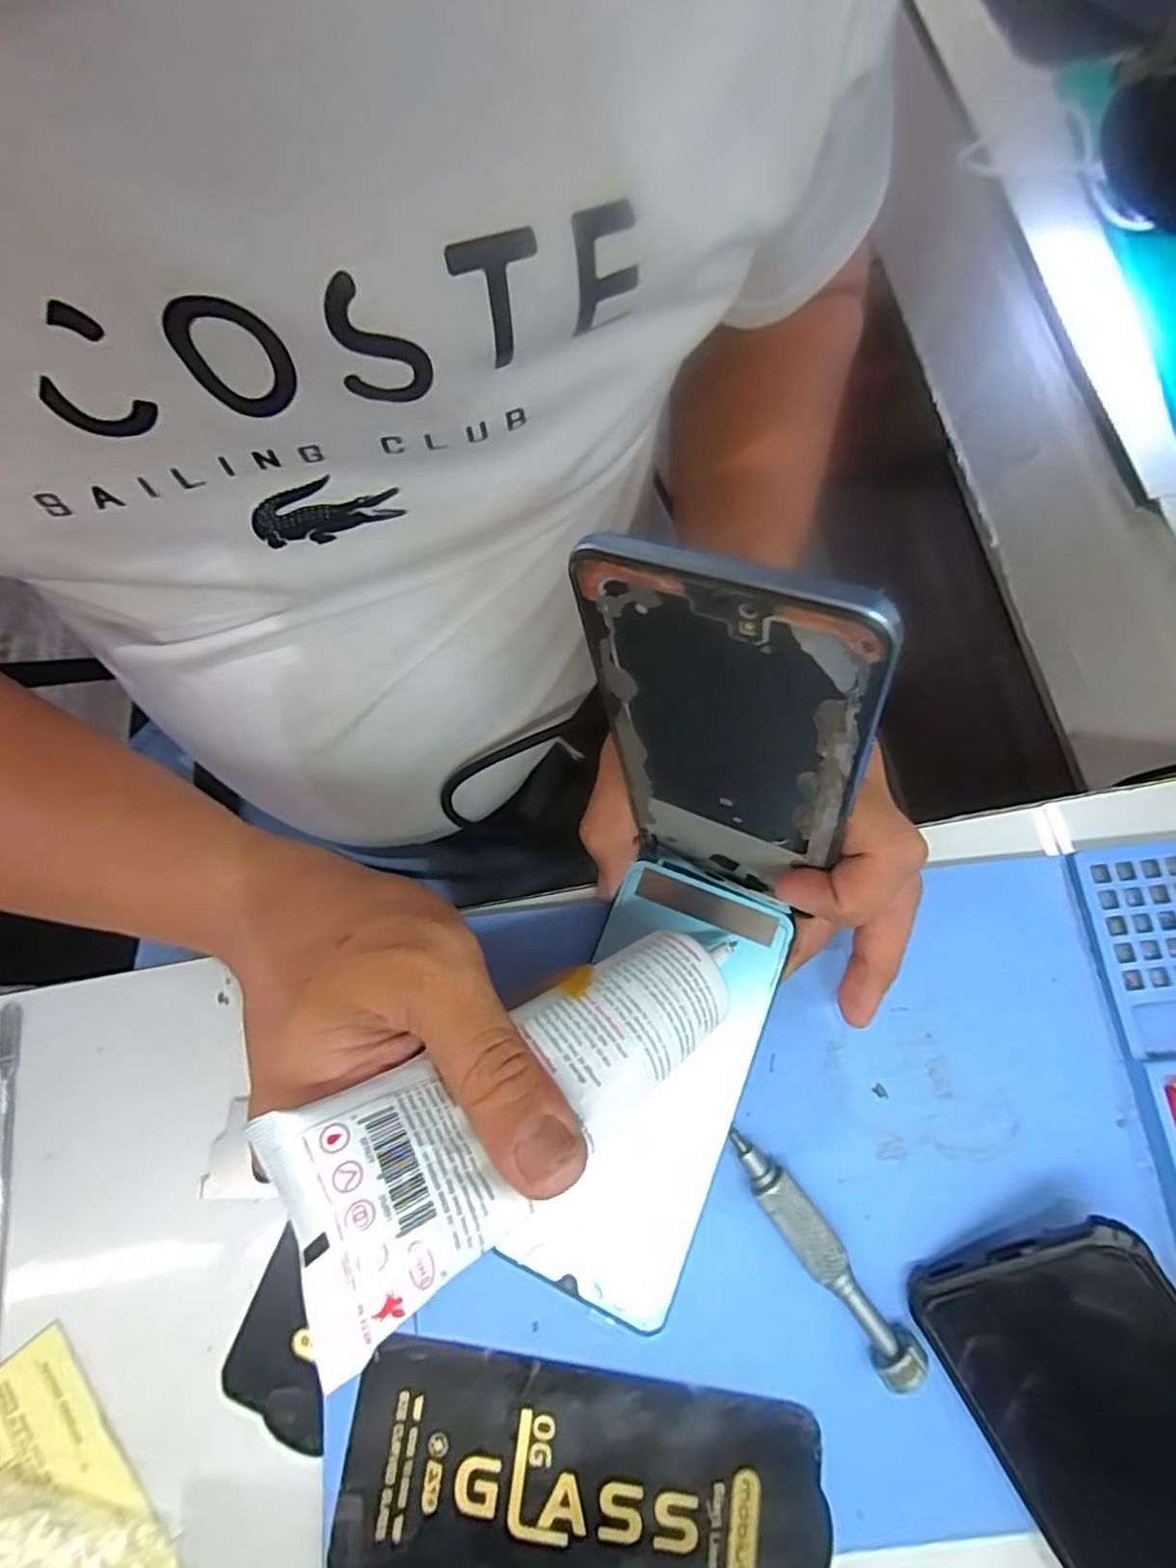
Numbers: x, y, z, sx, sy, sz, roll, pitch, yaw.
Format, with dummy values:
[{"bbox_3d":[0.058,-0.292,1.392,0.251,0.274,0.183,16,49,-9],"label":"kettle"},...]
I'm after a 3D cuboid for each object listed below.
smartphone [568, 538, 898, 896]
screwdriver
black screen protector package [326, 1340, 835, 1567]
[{"bbox_3d":[0.040,-0.008,0.196,0.071,0.149,0.008,21,65,24],"label":"smartphone"},{"bbox_3d":[0.083,0.167,0.241,0.017,0.014,0.091,-34,76,-9],"label":"screwdriver"},{"bbox_3d":[-0.003,0.247,0.231,0.162,0.011,0.079,5,74,2],"label":"black screen protector package"}]

